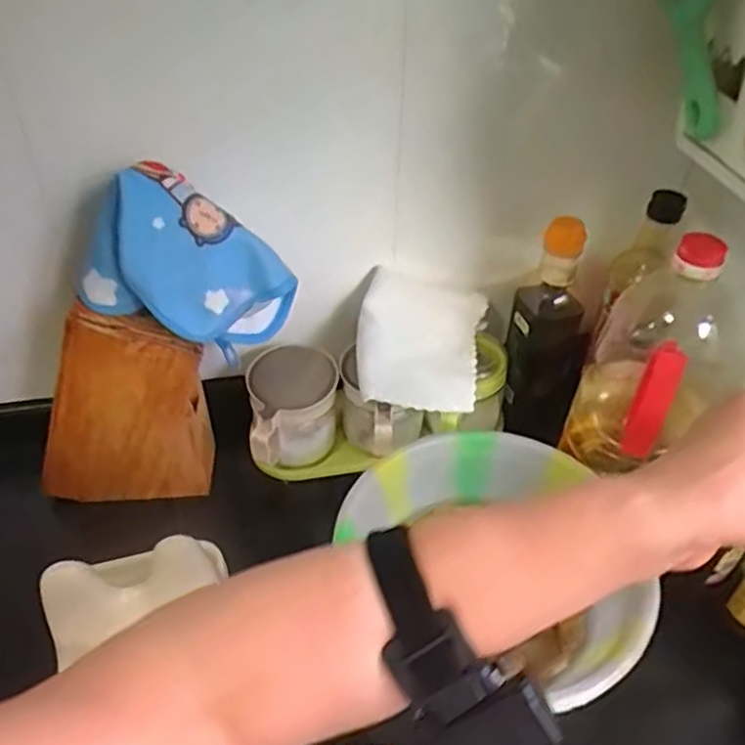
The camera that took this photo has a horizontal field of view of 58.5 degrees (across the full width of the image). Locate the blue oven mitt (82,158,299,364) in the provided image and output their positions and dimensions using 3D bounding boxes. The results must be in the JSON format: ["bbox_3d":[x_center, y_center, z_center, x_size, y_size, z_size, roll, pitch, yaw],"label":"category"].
[{"bbox_3d":[-0.147,-0.079,0.538,0.156,0.162,0.069,0,41,-2],"label":"blue oven mitt"}]

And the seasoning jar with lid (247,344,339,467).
[{"bbox_3d":[-0.077,0.040,0.663,0.085,0.099,0.092,1,41,-1],"label":"seasoning jar with lid"}]

